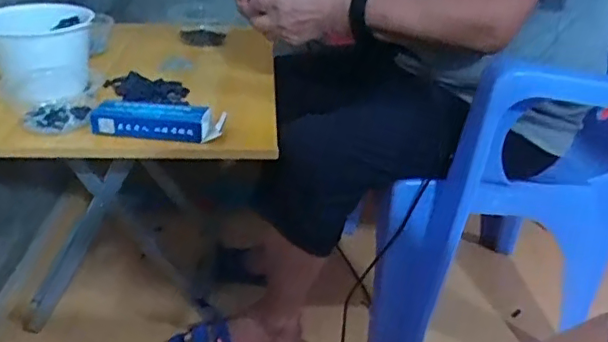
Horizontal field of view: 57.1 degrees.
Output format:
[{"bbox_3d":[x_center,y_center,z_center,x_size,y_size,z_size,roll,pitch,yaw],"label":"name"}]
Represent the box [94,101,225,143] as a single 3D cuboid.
[{"bbox_3d":[-0.198,-0.070,0.758,0.179,0.032,0.055,4,28,2],"label":"box"}]

